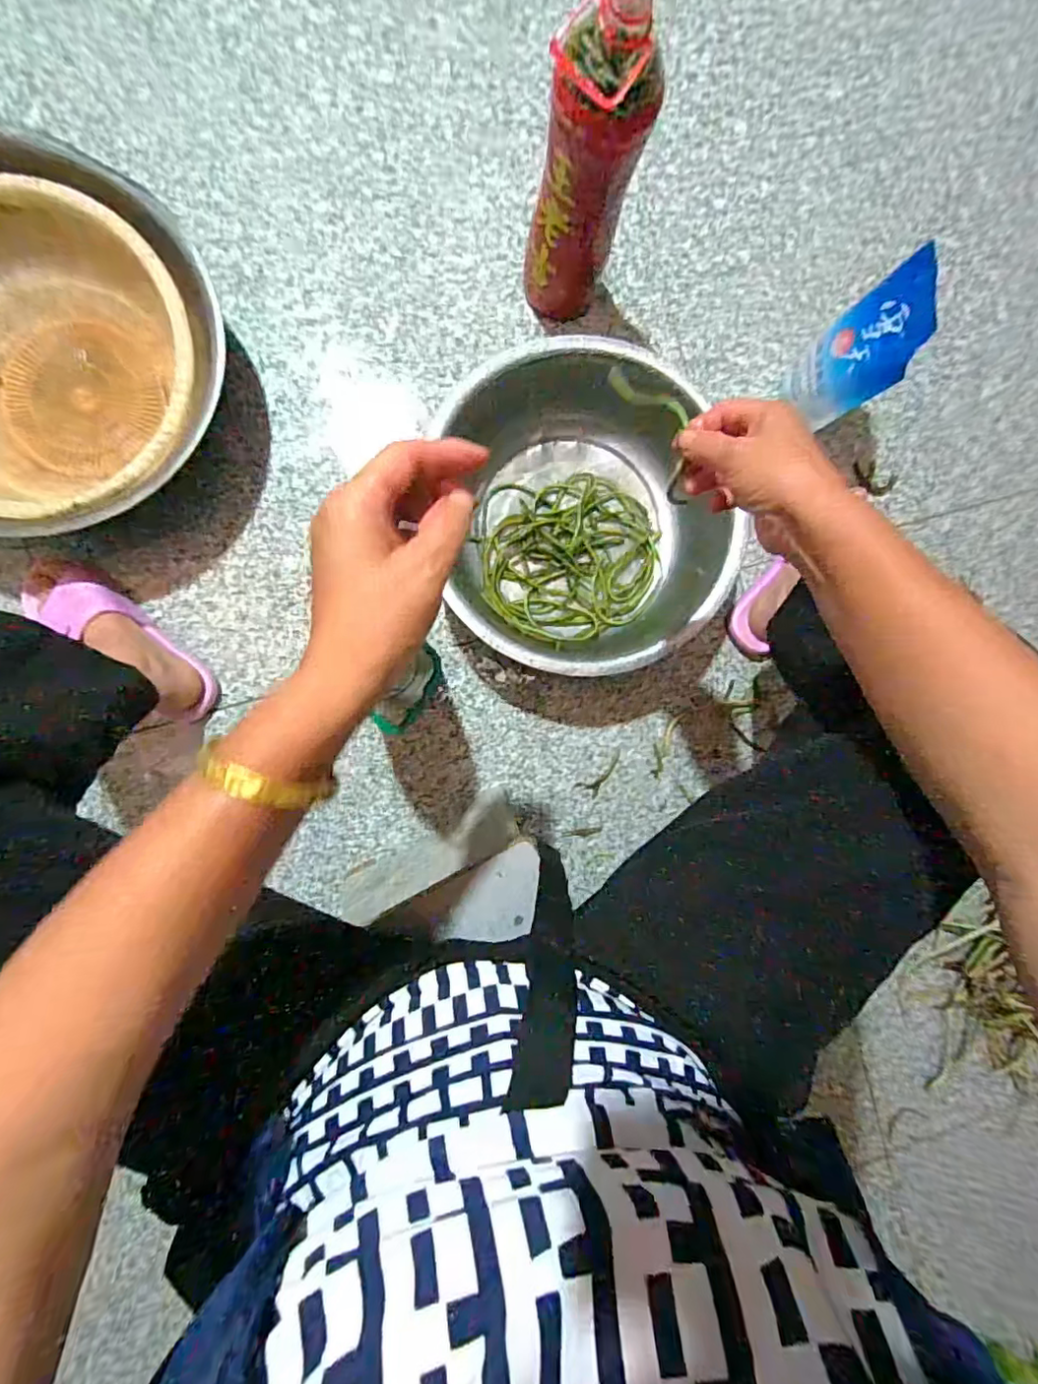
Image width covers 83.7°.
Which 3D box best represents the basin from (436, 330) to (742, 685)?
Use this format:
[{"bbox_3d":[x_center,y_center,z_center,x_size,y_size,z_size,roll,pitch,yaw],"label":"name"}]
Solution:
[{"bbox_3d":[0.078,-0.188,0.651,0.282,0.108,0.328,1,90,-5],"label":"basin"}]

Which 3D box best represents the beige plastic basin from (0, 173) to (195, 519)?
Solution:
[{"bbox_3d":[-0.472,-0.314,0.591,0.297,0.114,0.273,0,91,-5],"label":"beige plastic basin"}]

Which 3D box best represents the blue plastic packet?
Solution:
[{"bbox_3d":[0.360,-0.363,0.626,0.013,0.179,0.106,-2,85,-20],"label":"blue plastic packet"}]

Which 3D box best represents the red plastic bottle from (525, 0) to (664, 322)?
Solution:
[{"bbox_3d":[0.064,-0.484,0.545,0.085,0.307,0.096,15,89,-5],"label":"red plastic bottle"}]

